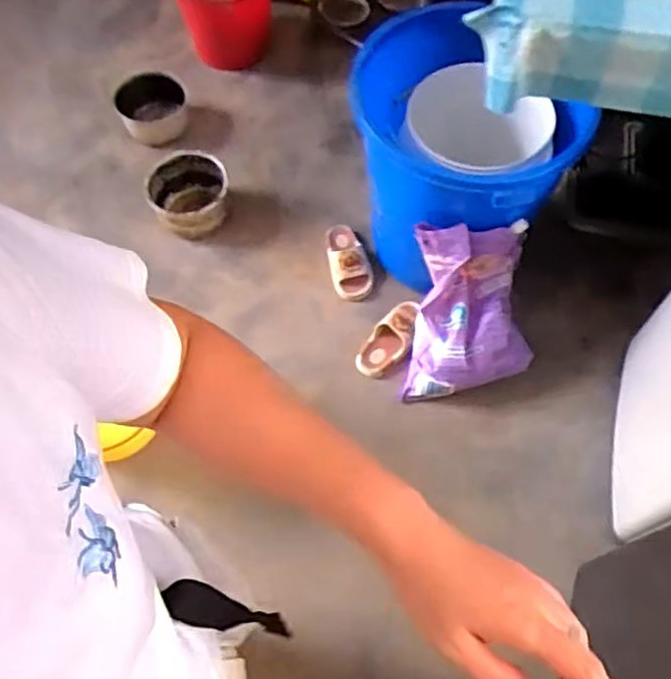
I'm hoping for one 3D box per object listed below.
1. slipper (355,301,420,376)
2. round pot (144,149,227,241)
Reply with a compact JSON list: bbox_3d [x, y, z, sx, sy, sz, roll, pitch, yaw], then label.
[{"bbox_3d":[0.132,0.001,1.613,0.101,0.046,0.203,41,101,20],"label":"slipper"},{"bbox_3d":[-0.386,-0.371,1.770,0.206,0.136,0.207,-1,64,2],"label":"round pot"}]

